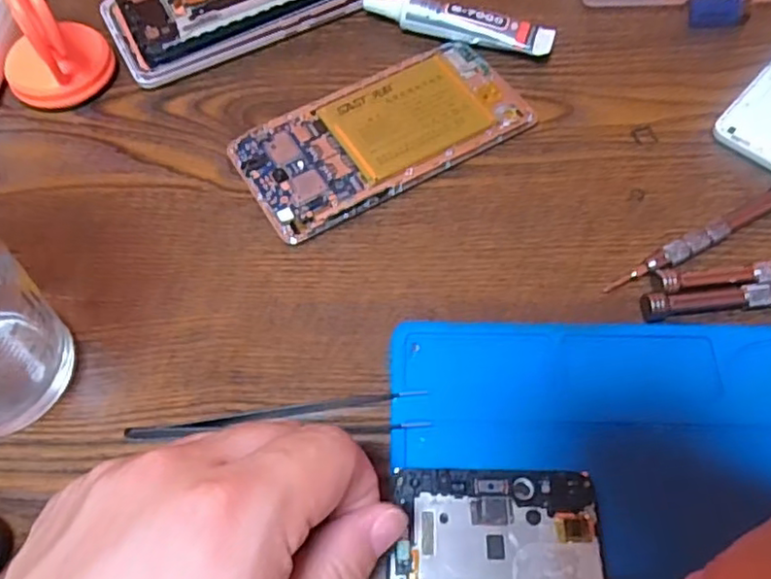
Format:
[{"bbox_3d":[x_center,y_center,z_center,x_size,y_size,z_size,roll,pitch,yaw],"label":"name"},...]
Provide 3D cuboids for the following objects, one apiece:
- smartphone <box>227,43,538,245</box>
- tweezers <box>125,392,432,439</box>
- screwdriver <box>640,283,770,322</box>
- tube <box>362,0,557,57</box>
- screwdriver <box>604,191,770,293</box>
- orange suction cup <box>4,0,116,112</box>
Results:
[{"bbox_3d":[0.000,-0.079,0.316,0.141,0.011,0.068,-28,64,-14],"label":"smartphone"},{"bbox_3d":[-0.041,0.051,0.246,0.113,0.007,0.016,-6,61,-1],"label":"tweezers"},{"bbox_3d":[0.158,0.003,0.267,0.100,0.009,0.010,-5,61,-1],"label":"screwdriver"},{"bbox_3d":[0.041,-0.148,0.349,0.103,0.019,0.027,19,63,12],"label":"tube"},{"bbox_3d":[0.140,-0.022,0.281,0.102,0.010,0.010,-27,63,-13],"label":"screwdriver"},{"bbox_3d":[-0.173,-0.130,0.317,0.054,0.069,0.051,-1,61,1],"label":"orange suction cup"}]

